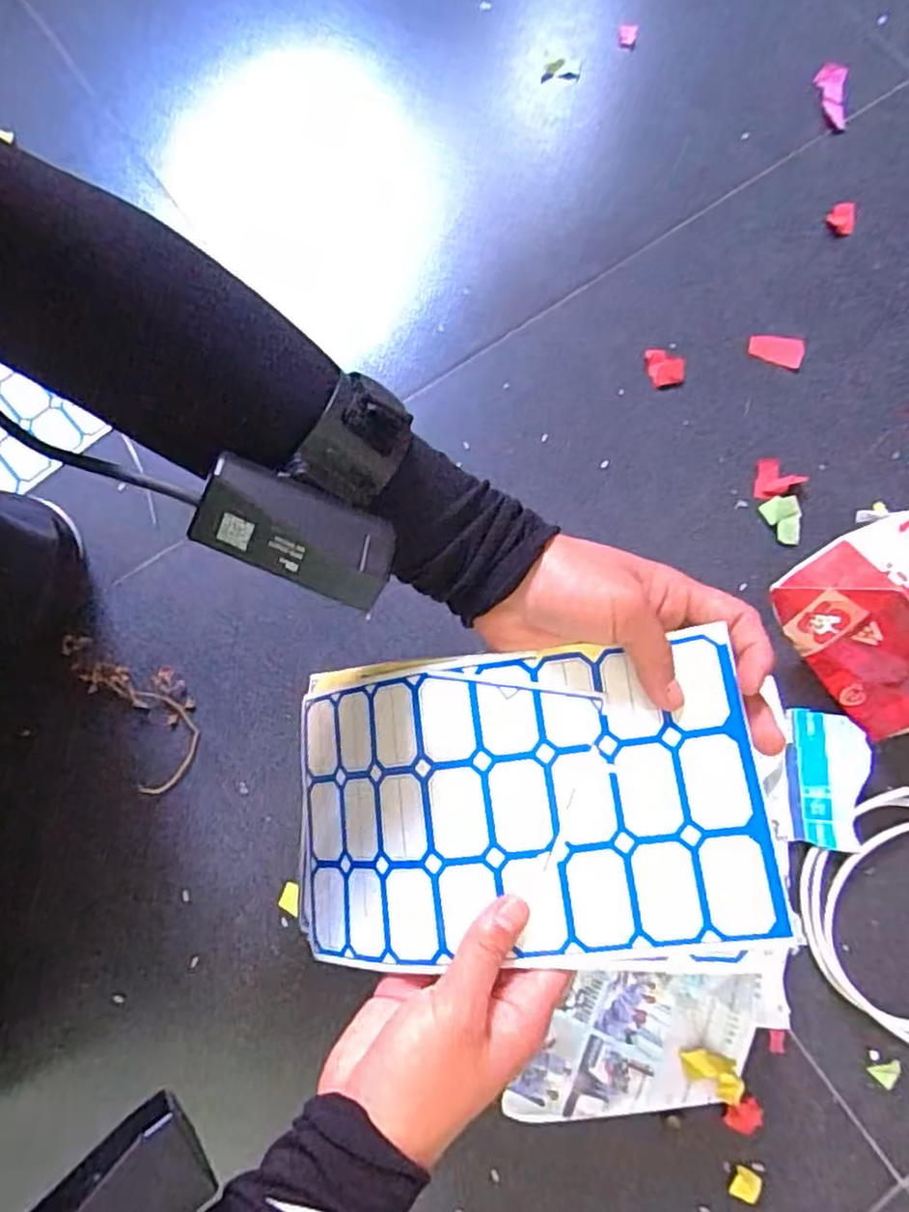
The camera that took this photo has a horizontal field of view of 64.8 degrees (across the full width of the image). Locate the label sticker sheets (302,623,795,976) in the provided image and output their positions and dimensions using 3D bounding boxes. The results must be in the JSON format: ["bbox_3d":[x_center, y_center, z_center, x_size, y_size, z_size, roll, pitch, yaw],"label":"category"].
[{"bbox_3d":[0.027,0.091,0.324,0.228,0.029,0.133,-8,80,15],"label":"label sticker sheets"}]

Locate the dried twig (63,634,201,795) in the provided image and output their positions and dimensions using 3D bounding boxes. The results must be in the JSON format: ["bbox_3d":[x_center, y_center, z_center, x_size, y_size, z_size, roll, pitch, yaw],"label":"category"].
[{"bbox_3d":[-0.220,0.067,0.484,0.117,0.009,0.065,44,80,-2],"label":"dried twig"}]

